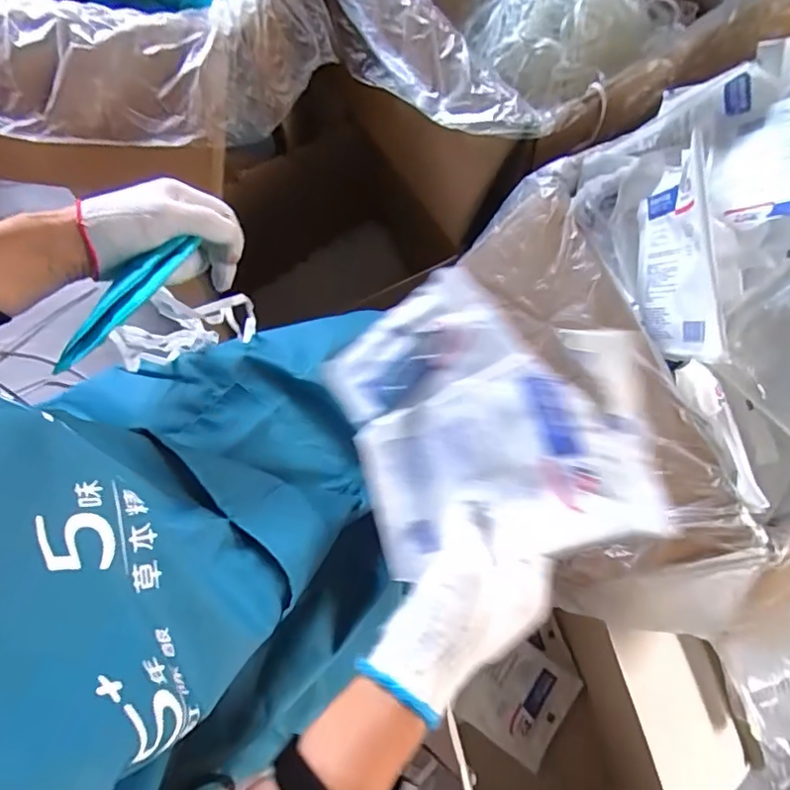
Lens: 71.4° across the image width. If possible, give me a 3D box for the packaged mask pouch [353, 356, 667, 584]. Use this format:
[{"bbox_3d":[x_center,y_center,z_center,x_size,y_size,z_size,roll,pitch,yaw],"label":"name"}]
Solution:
[{"bbox_3d":[0.069,0.048,0.372,0.178,0.030,0.127,-21,71,22],"label":"packaged mask pouch"}]

